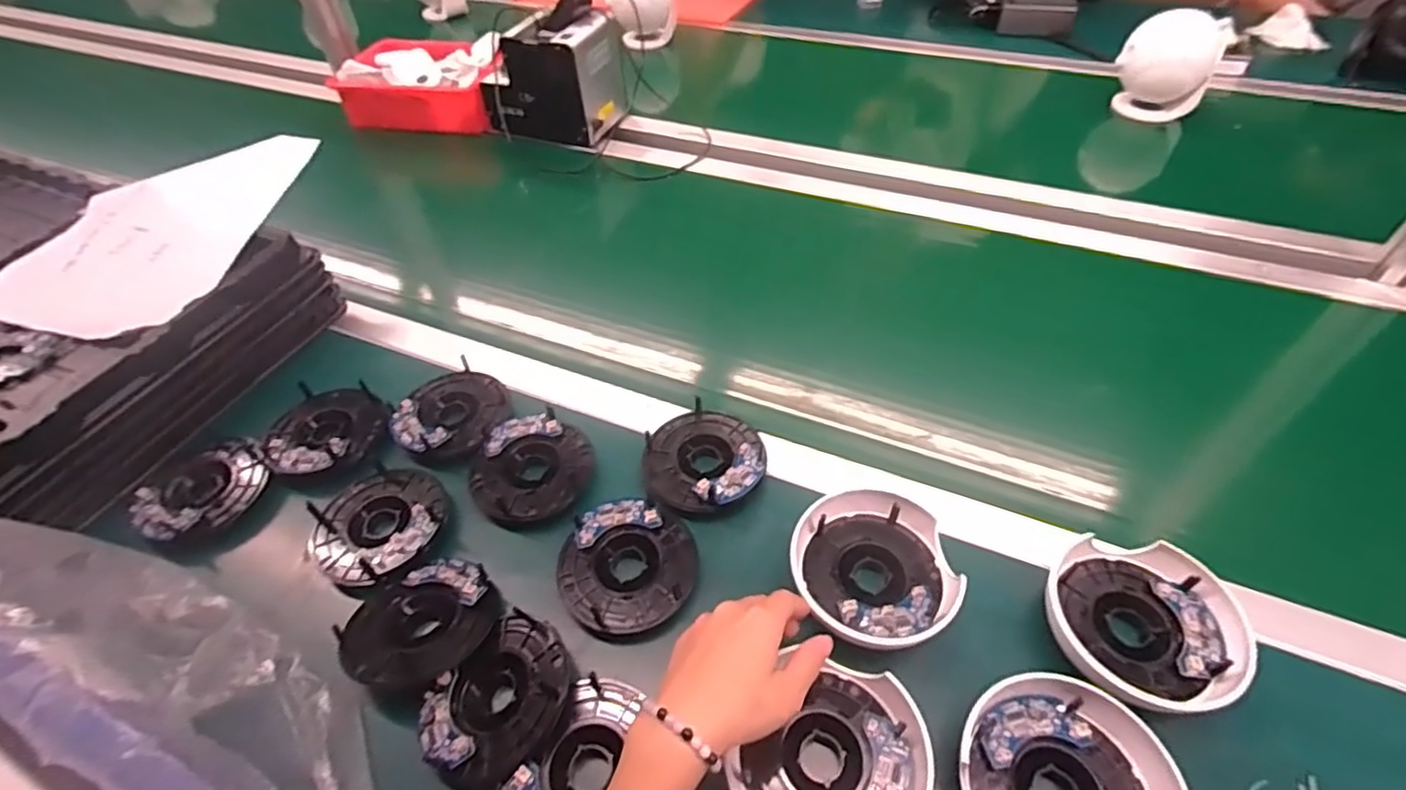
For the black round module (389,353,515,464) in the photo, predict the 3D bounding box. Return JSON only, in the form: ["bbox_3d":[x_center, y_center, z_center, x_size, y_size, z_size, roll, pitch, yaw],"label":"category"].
[{"bbox_3d":[-0.228,0.016,0.579,0.104,0.015,0.100,-1,48,1],"label":"black round module"}]

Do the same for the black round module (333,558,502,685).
[{"bbox_3d":[-0.199,0.158,0.449,0.102,0.023,0.085,-29,53,-22],"label":"black round module"}]

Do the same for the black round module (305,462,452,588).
[{"bbox_3d":[-0.254,0.099,0.502,0.101,0.020,0.098,-1,48,1],"label":"black round module"}]

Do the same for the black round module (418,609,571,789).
[{"bbox_3d":[-0.131,0.195,0.411,0.083,0.030,0.097,24,53,22],"label":"black round module"}]

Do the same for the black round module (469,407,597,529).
[{"bbox_3d":[-0.144,0.062,0.540,0.093,0.025,0.097,-1,48,1],"label":"black round module"}]

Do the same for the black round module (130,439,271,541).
[{"bbox_3d":[-0.415,0.076,0.533,0.095,0.023,0.082,-28,53,-21],"label":"black round module"}]

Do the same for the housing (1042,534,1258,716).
[{"bbox_3d":[0.293,0.151,0.426,0.105,0.033,0.112,-1,48,1],"label":"housing"}]

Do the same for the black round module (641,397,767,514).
[{"bbox_3d":[0.001,0.052,0.539,0.099,0.026,0.097,-1,48,1],"label":"black round module"}]

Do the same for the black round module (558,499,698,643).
[{"bbox_3d":[-0.057,0.126,0.474,0.100,0.020,0.098,-1,48,1],"label":"black round module"}]

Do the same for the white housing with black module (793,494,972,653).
[{"bbox_3d":[0.121,0.127,0.464,0.115,0.042,0.114,0,48,2],"label":"white housing with black module"}]

